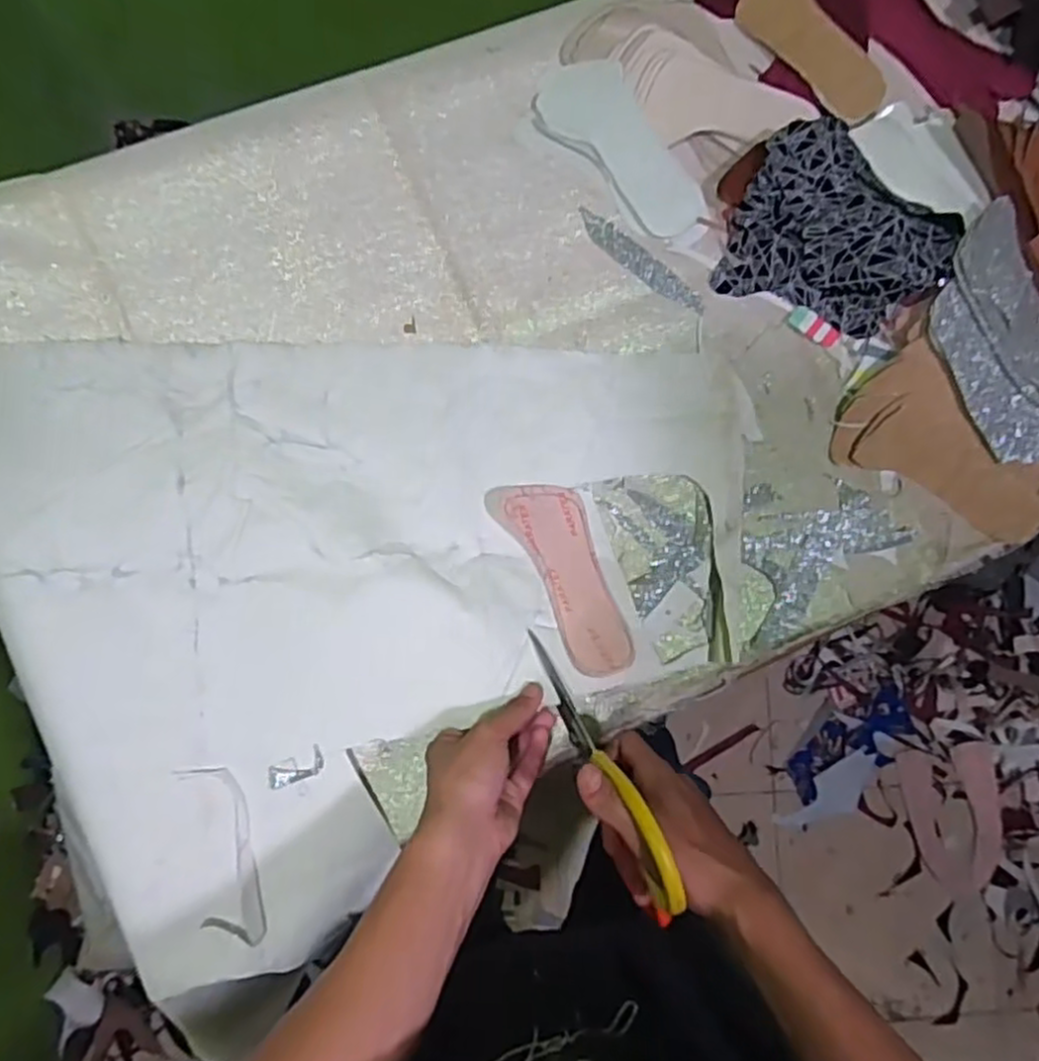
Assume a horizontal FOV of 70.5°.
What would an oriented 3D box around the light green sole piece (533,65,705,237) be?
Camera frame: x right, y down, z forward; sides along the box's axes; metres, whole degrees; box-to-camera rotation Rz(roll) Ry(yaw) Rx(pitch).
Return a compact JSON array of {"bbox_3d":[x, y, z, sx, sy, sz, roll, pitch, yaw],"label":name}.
[{"bbox_3d":[0.093,-0.334,0.639,0.071,0.015,0.177,-41,90,-8],"label":"light green sole piece"}]

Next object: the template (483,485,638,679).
[{"bbox_3d":[0.043,0.031,0.586,0.069,0.023,0.169,-23,76,-22],"label":"template"}]

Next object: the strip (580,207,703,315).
[{"bbox_3d":[0.106,-0.233,0.640,0.131,0.004,0.025,37,82,-1],"label":"strip"}]

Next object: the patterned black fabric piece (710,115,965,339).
[{"bbox_3d":[0.274,-0.262,0.626,0.172,0.062,0.152,17,83,-4],"label":"patterned black fabric piece"}]

